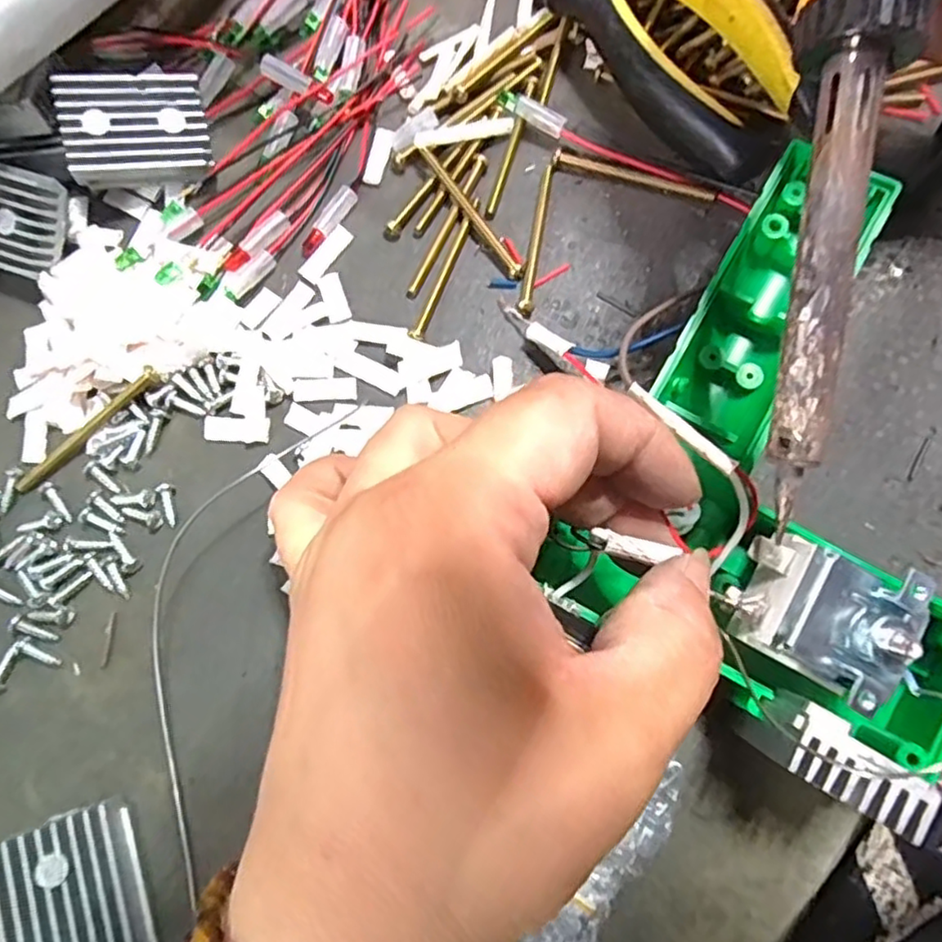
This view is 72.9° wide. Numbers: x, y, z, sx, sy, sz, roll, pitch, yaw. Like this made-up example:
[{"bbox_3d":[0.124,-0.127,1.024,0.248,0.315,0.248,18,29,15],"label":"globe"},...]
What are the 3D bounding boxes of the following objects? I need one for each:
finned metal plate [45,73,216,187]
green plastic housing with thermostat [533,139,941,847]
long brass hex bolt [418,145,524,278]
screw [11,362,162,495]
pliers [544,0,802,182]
[{"bbox_3d":[-0.112,-0.114,0.215,0.044,0.008,0.034,-16,101,-16],"label":"finned metal plate"},{"bbox_3d":[0.097,-0.002,0.168,0.109,0.039,0.146,32,82,6],"label":"green plastic housing with thermostat"},{"bbox_3d":[0.000,-0.089,0.218,0.006,0.005,0.057,-35,79,-7],"label":"long brass hex bolt"},{"bbox_3d":[-0.122,-0.014,0.203,0.057,0.006,0.006,-42,80,-8],"label":"screw"},{"bbox_3d":[0.046,-0.176,0.219,0.043,0.025,0.179,-37,79,-7],"label":"pliers"}]

